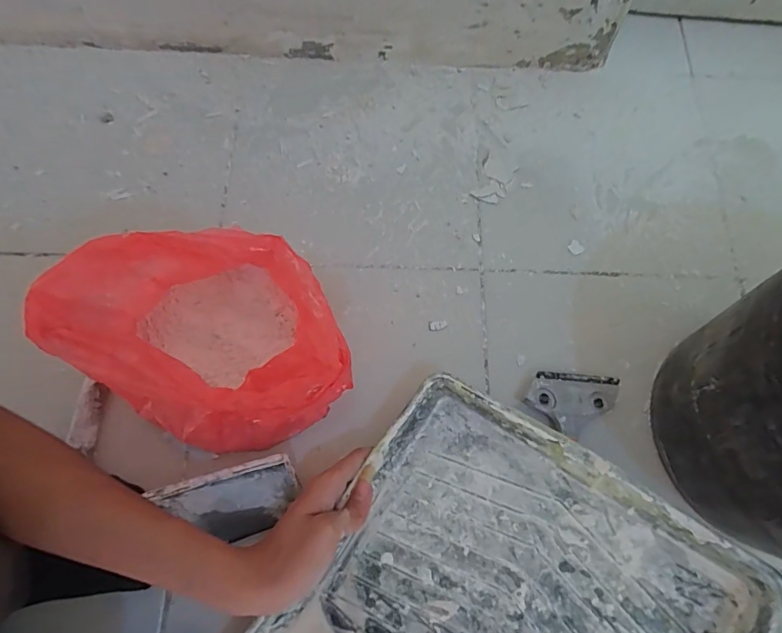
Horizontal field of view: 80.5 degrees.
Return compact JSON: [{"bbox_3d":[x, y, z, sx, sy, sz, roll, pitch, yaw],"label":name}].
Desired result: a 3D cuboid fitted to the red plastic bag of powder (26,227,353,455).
[{"bbox_3d":[-0.162,0.026,0.423,0.209,0.136,0.186,-25,74,-9],"label":"red plastic bag of powder"}]

